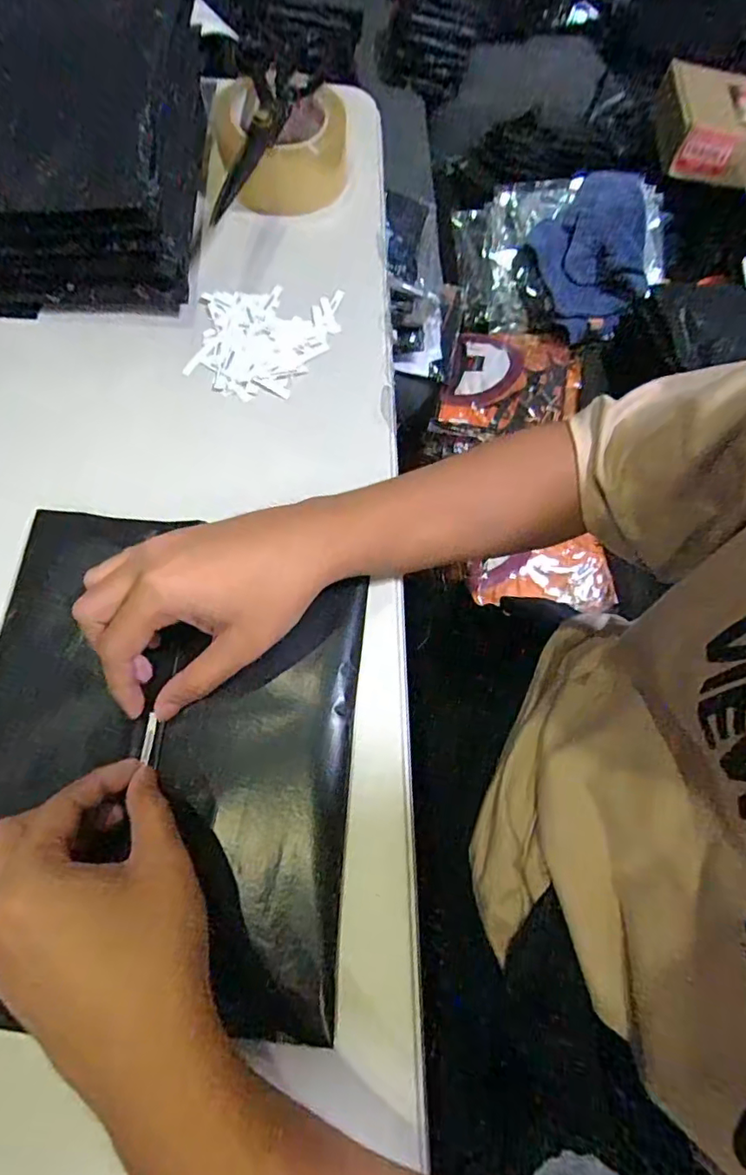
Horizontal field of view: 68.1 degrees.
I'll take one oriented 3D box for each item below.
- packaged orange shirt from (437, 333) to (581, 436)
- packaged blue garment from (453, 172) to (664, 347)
[{"bbox_3d":[0.219,-0.326,0.863,0.199,0.045,0.204,15,70,2],"label":"packaged orange shirt"},{"bbox_3d":[0.301,-0.531,0.893,0.325,0.103,0.271,4,68,1],"label":"packaged blue garment"}]

